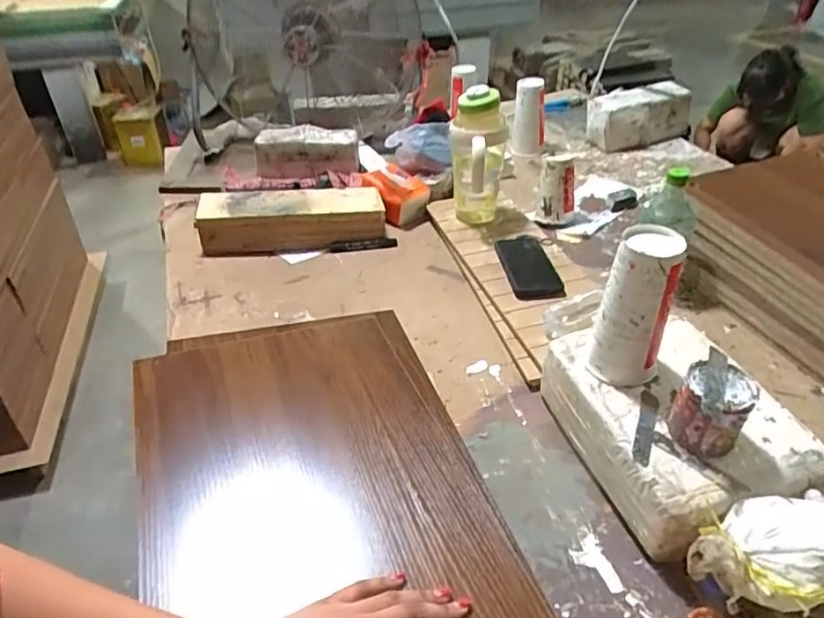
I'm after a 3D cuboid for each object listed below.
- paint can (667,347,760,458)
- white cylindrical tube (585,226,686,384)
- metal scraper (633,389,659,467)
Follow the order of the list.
[{"bbox_3d":[0.296,0.097,0.568,0.067,0.074,0.073,23,46,29],"label":"paint can"},{"bbox_3d":[0.241,0.004,0.625,0.070,0.175,0.070,11,42,18],"label":"white cylindrical tube"},{"bbox_3d":[0.248,0.123,0.607,0.017,0.005,0.106,10,39,22],"label":"metal scraper"}]

